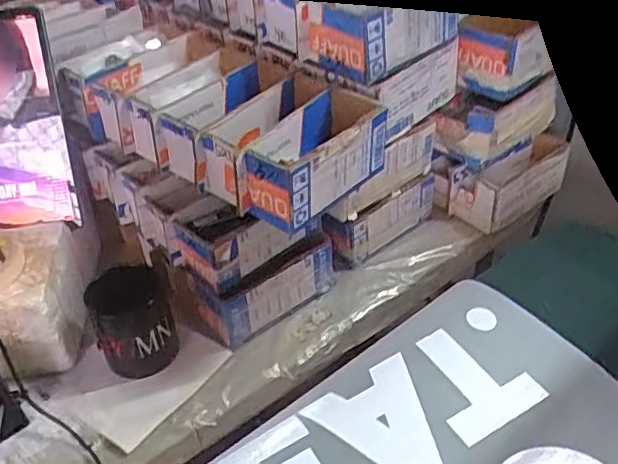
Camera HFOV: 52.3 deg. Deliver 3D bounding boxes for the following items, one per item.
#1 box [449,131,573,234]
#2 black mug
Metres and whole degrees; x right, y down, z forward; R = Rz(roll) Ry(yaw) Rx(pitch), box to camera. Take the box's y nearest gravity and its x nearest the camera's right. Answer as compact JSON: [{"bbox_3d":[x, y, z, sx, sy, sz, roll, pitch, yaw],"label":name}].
[{"bbox_3d":[0.273,-0.072,0.853,0.170,0.072,0.076,-28,45,-26],"label":"box"},{"bbox_3d":[-0.190,0.094,0.682,0.082,0.096,0.086,-14,40,-11],"label":"black mug"}]

